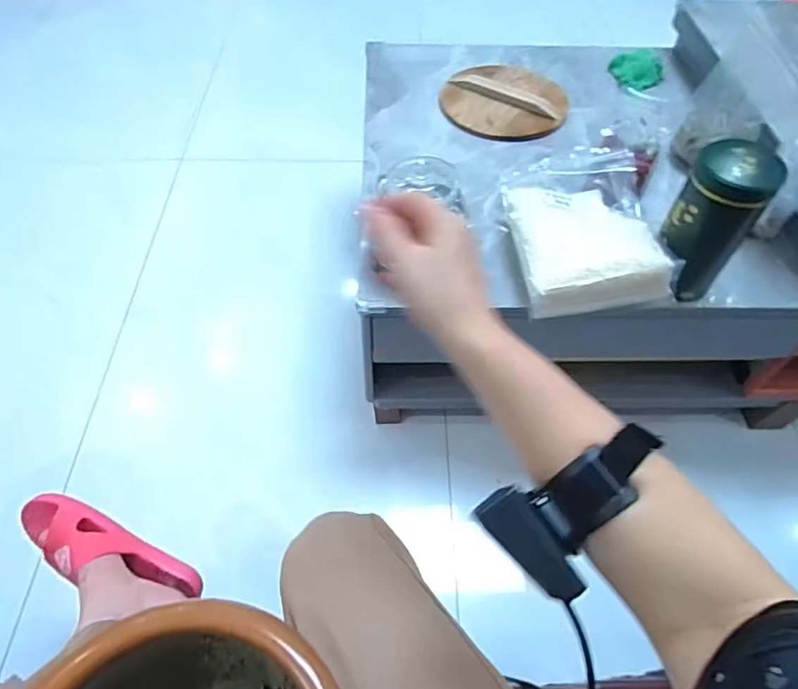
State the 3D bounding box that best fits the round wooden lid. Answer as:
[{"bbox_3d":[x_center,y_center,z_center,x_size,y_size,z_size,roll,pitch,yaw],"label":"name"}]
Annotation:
[{"bbox_3d":[0.201,-0.472,1.028,0.234,0.044,0.202,11,56,6],"label":"round wooden lid"}]

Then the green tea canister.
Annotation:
[{"bbox_3d":[0.409,-0.163,0.714,0.092,0.196,0.073,33,61,20],"label":"green tea canister"}]

